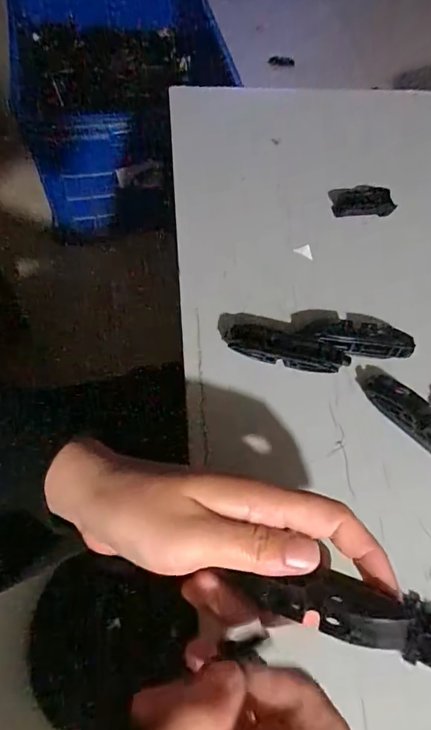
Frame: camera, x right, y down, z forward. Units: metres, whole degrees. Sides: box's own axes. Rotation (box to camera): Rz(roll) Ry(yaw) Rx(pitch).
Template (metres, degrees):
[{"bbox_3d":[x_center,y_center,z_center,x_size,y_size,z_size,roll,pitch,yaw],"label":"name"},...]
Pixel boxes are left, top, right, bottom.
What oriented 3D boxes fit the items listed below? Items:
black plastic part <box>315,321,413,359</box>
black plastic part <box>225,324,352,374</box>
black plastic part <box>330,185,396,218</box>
[{"bbox_3d":[0.101,-0.018,0.304,0.064,0.010,0.023,4,63,-2],"label":"black plastic part"},{"bbox_3d":[0.048,-0.011,0.300,0.080,0.013,0.021,11,63,1],"label":"black plastic part"},{"bbox_3d":[0.119,-0.130,0.359,0.047,0.016,0.021,4,63,-2],"label":"black plastic part"}]

